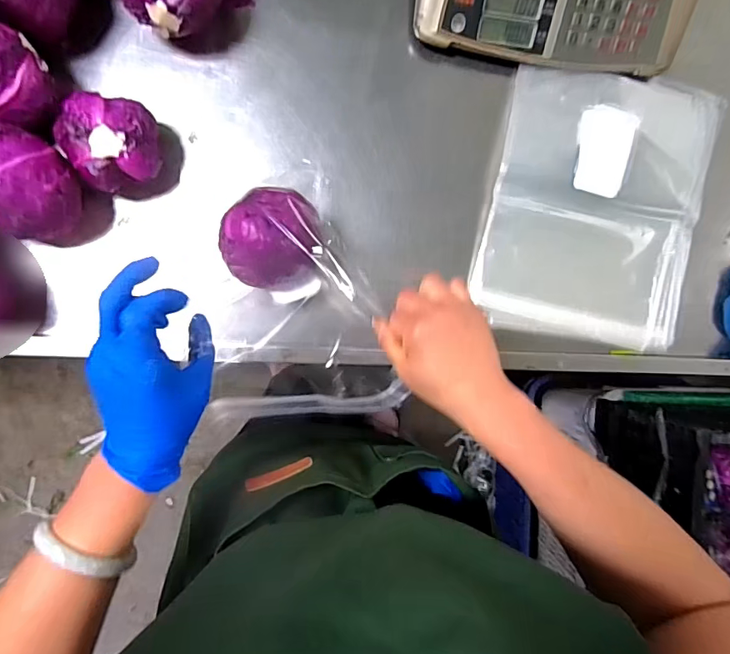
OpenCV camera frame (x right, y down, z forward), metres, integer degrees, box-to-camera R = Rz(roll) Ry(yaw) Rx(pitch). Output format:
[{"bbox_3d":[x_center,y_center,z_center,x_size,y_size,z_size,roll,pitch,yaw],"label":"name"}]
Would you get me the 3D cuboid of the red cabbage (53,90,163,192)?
[{"bbox_3d":[-0.286,-0.207,0.532,0.096,0.080,0.101,4,91,-6],"label":"red cabbage"}]

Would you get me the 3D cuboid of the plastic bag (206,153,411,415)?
[{"bbox_3d":[-0.065,-0.029,0.494,0.186,0.195,0.223,3,91,-6],"label":"plastic bag"}]

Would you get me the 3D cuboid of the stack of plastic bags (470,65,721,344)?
[{"bbox_3d":[0.313,-0.159,0.620,0.291,0.036,0.356,9,90,-6],"label":"stack of plastic bags"}]

